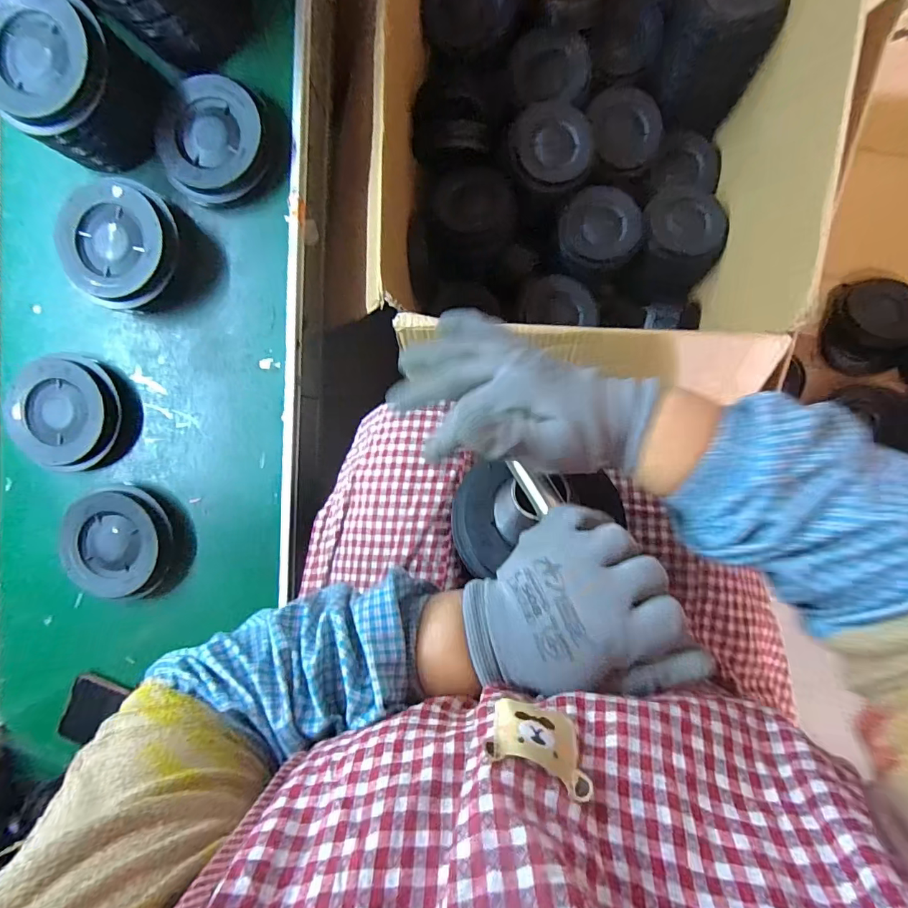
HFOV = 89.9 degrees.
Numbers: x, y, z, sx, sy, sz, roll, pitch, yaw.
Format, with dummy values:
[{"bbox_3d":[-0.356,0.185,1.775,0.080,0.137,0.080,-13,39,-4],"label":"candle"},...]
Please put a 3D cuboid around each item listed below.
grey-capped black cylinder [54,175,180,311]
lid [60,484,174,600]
[{"bbox_3d":[-0.330,-0.207,0.457,0.113,0.056,0.119,28,94,3],"label":"grey-capped black cylinder"},{"bbox_3d":[-0.348,0.090,0.476,0.107,0.032,0.110,0,92,5],"label":"lid"}]

